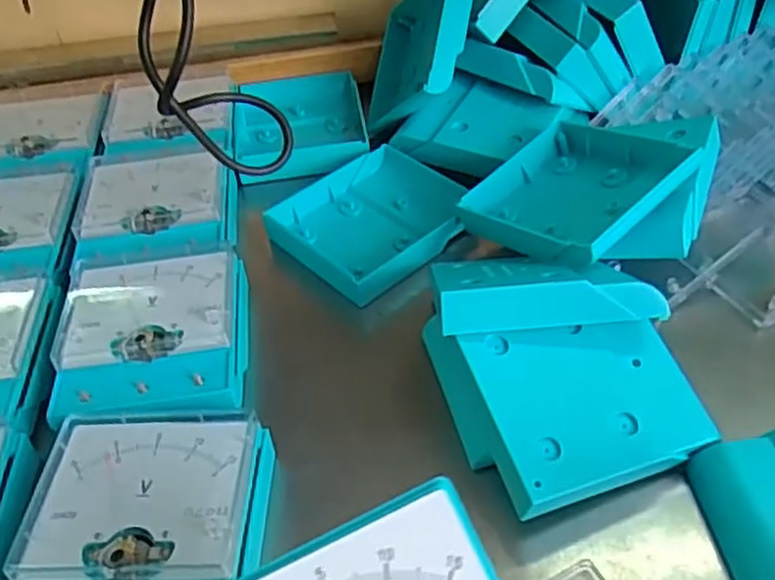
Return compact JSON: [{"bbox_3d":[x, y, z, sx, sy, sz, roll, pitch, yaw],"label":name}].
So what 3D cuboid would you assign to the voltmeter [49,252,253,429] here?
[{"bbox_3d":[-0.135,0.035,0.433,0.101,0.050,0.126,-7,45,-1],"label":"voltmeter"}]

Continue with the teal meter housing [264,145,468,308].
[{"bbox_3d":[-0.014,-0.048,0.514,0.114,0.030,0.113,-32,51,-24],"label":"teal meter housing"}]

